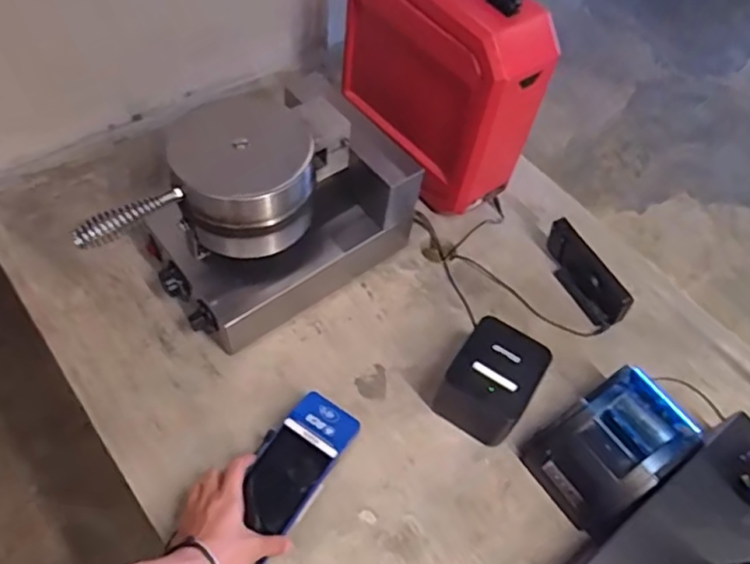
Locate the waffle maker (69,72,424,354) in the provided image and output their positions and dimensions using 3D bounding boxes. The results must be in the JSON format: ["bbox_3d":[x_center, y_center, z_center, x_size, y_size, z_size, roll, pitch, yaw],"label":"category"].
[{"bbox_3d":[-0.166,-0.097,0.857,0.401,0.237,0.230,-30,66,-24],"label":"waffle maker"}]

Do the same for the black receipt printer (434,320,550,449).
[{"bbox_3d":[0.151,0.134,0.807,0.101,0.109,0.126,31,58,13],"label":"black receipt printer"}]

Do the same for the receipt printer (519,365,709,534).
[{"bbox_3d":[0.289,0.207,0.767,0.166,0.104,0.123,-26,64,-23],"label":"receipt printer"}]

